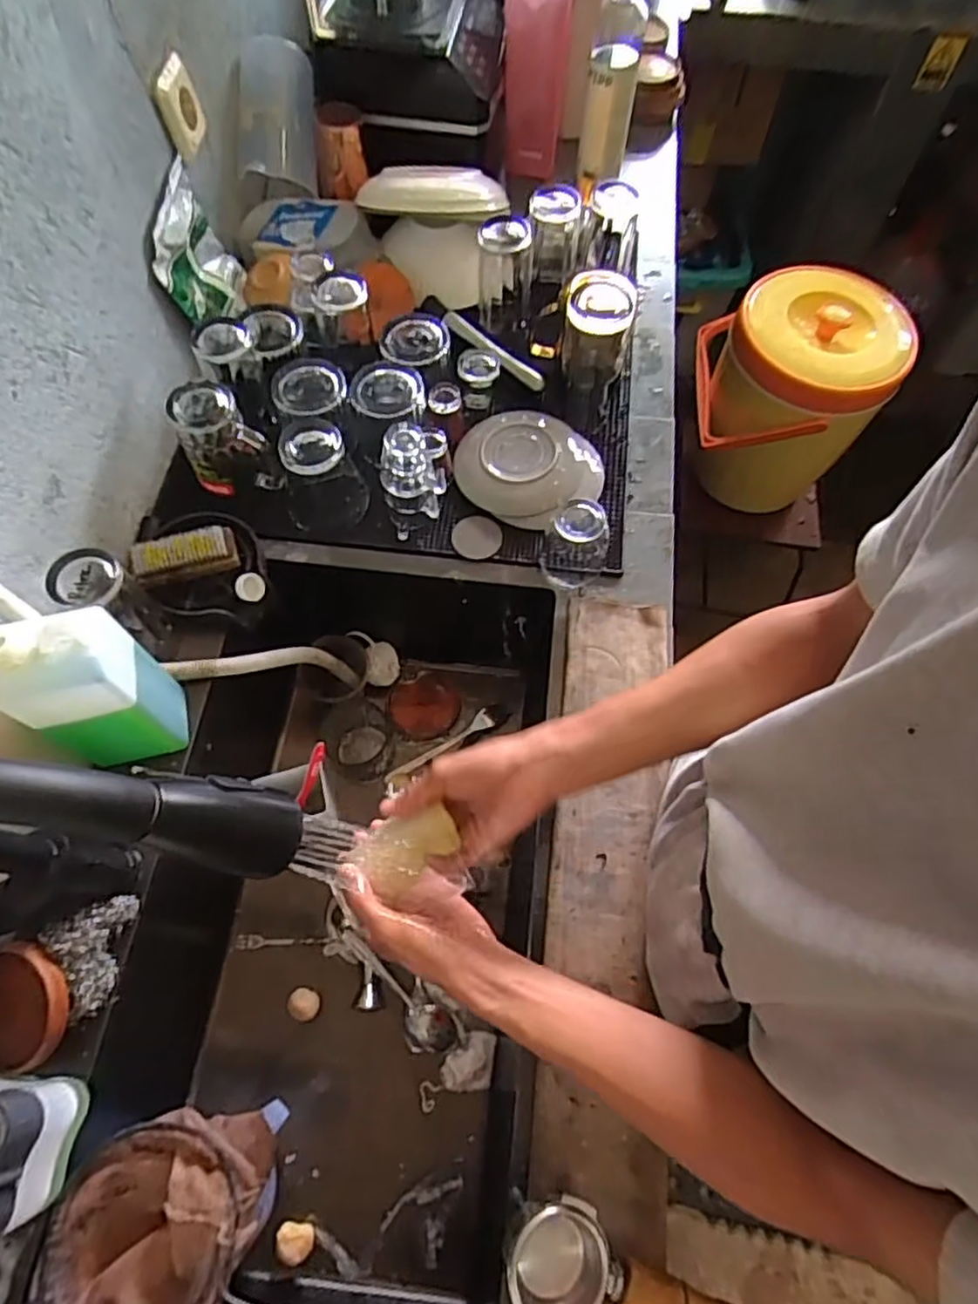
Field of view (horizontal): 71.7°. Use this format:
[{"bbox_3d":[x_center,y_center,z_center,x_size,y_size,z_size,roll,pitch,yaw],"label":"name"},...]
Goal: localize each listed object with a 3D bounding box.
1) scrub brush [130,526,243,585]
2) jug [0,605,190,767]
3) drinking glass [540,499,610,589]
[{"bbox_3d":[-0.320,-0.102,0.715,0.101,0.033,0.043,-19,67,-10],"label":"scrub brush"},{"bbox_3d":[-0.338,0.030,0.582,0.082,0.194,0.069,-15,66,-8],"label":"jug"},{"bbox_3d":[0.095,-0.121,0.735,0.070,0.085,0.073,0,65,-1],"label":"drinking glass"}]

